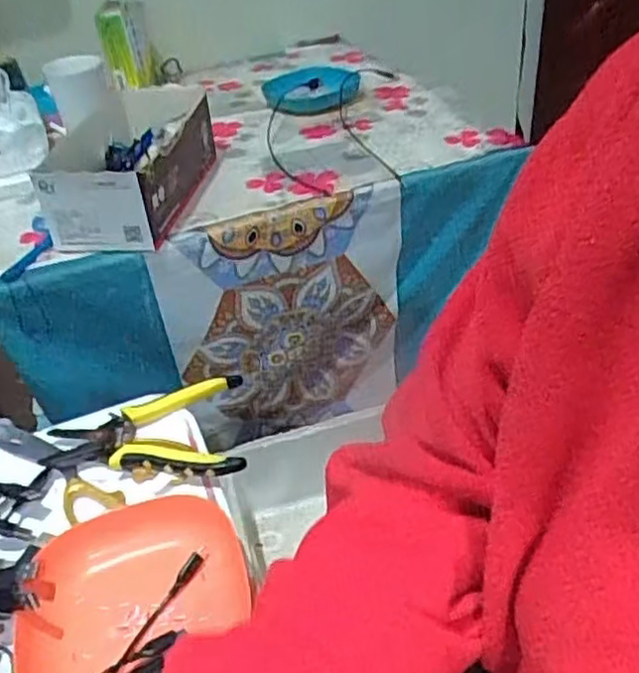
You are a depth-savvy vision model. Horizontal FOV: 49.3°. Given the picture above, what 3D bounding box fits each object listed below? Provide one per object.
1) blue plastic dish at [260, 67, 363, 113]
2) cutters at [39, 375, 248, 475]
[{"bbox_3d":[-0.010,-0.395,1.111,0.154,0.030,0.177,-7,38,-1],"label":"blue plastic dish"},{"bbox_3d":[-0.138,0.072,0.567,0.156,0.023,0.120,-4,38,2],"label":"cutters"}]

